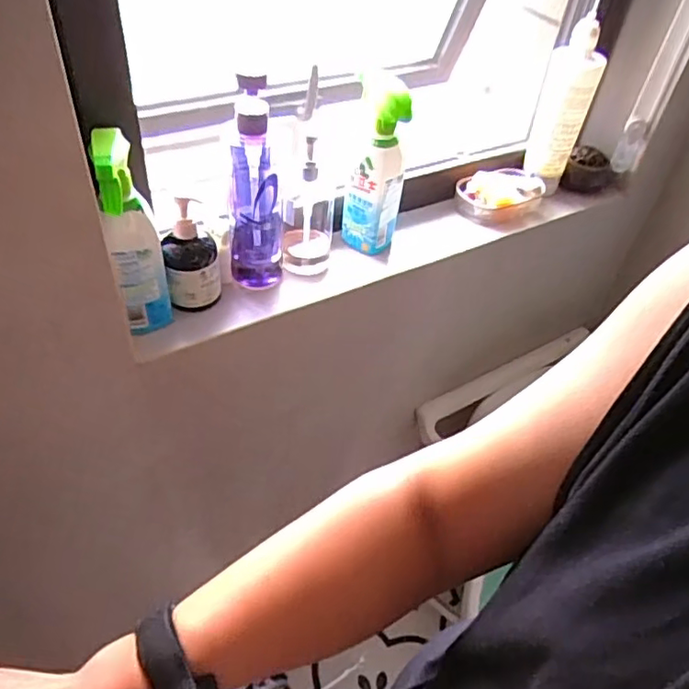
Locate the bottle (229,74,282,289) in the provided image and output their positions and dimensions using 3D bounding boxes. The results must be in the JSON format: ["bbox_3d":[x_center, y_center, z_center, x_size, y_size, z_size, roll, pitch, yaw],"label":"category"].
[{"bbox_3d":[-0.107,-0.186,0.705,0.062,0.267,0.066,-3,45,-10],"label":"bottle"}]

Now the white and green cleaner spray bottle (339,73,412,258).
[{"bbox_3d":[0.042,-0.230,0.772,0.073,0.239,0.043,7,44,1],"label":"white and green cleaner spray bottle"}]

